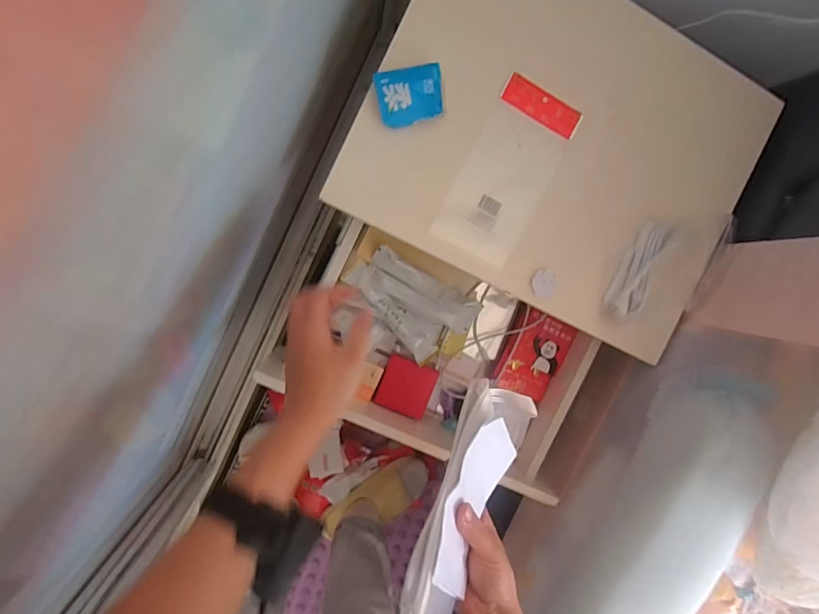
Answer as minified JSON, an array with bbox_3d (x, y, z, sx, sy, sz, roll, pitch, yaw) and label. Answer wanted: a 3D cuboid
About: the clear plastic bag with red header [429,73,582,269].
[{"bbox_3d":[0.115,-0.157,0.525,0.099,0.008,0.204,27,92,-10],"label":"clear plastic bag with red header"}]

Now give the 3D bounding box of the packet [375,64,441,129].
[{"bbox_3d":[0.000,-0.229,0.488,0.069,0.021,0.054,-13,97,-6],"label":"packet"}]

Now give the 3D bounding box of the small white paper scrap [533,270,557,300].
[{"bbox_3d":[0.163,-0.027,0.537,0.028,0.004,0.033,15,93,-9],"label":"small white paper scrap"}]

